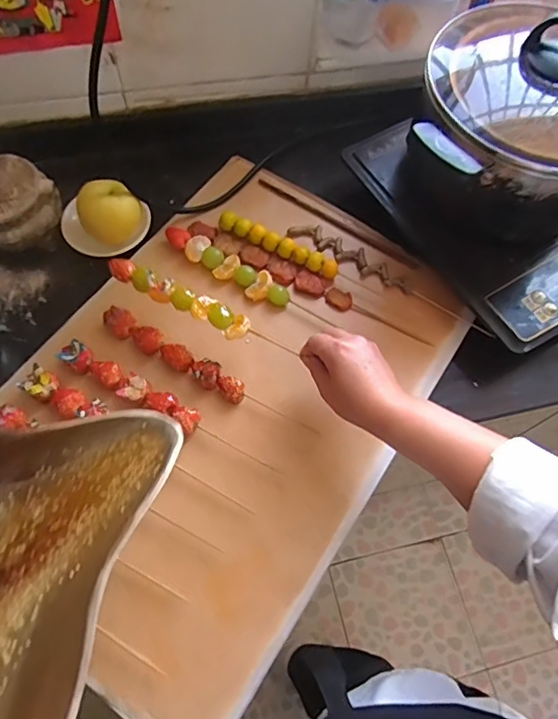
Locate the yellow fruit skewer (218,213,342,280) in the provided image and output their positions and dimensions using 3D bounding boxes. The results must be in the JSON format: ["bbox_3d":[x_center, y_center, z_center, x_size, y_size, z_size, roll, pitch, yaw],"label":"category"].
[{"bbox_3d":[0.000,-0.145,0.644,0.159,0.018,0.021,26,67,8],"label":"yellow fruit skewer"}]

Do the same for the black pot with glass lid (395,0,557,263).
[{"bbox_3d":[0.272,-0.255,0.574,0.244,0.199,0.250,1,66,-3],"label":"black pot with glass lid"}]

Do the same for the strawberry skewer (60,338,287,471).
[{"bbox_3d":[-0.120,0.052,0.545,0.255,0.026,0.029,29,67,9],"label":"strawberry skewer"}]

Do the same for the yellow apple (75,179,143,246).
[{"bbox_3d":[-0.201,-0.174,0.605,0.056,0.055,0.057,1,66,-3],"label":"yellow apple"}]

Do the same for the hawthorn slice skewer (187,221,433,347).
[{"bbox_3d":[0.034,-0.098,0.634,0.323,0.010,0.034,26,67,8],"label":"hawthorn slice skewer"}]

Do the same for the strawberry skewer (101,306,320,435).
[{"bbox_3d":[-0.083,0.014,0.569,0.267,0.024,0.029,30,67,10],"label":"strawberry skewer"}]

